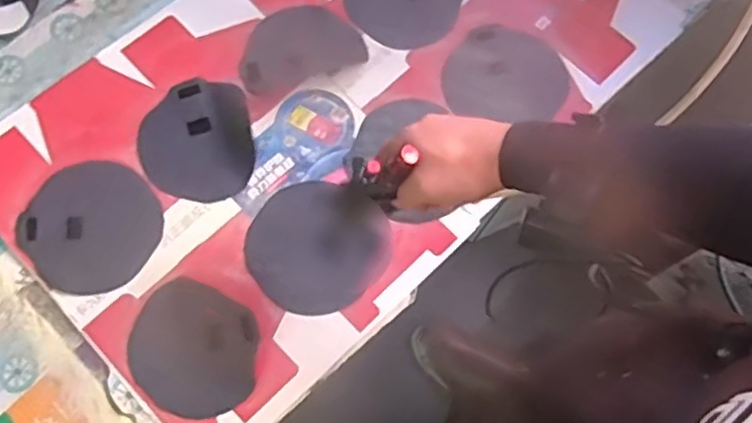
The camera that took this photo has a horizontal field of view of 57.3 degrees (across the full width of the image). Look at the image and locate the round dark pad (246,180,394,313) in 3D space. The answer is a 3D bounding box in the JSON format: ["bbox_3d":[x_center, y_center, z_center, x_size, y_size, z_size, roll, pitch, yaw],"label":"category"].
[{"bbox_3d":[-0.063,0.037,0.765,0.145,0.010,0.151,0,73,-2],"label":"round dark pad"}]

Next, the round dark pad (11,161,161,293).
[{"bbox_3d":[-0.312,0.015,0.756,0.143,0.008,0.144,0,73,-2],"label":"round dark pad"}]

